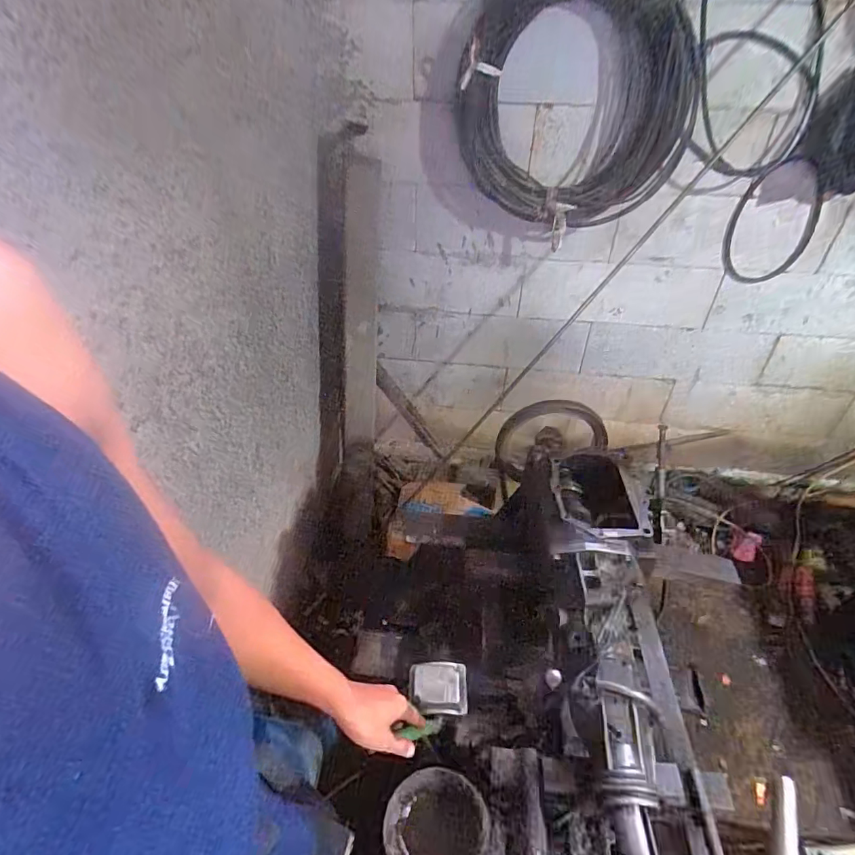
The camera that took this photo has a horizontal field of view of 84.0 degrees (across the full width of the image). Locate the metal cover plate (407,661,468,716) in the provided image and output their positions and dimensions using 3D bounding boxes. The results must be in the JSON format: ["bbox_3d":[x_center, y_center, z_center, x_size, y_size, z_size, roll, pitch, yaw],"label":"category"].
[{"bbox_3d":[0.016,0.396,0.724,0.088,0.020,0.073,1,40,0],"label":"metal cover plate"}]

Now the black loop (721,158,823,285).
[{"bbox_3d":[0.941,-0.550,1.300,0.223,0.335,0.026,1,45,12],"label":"black loop"}]

